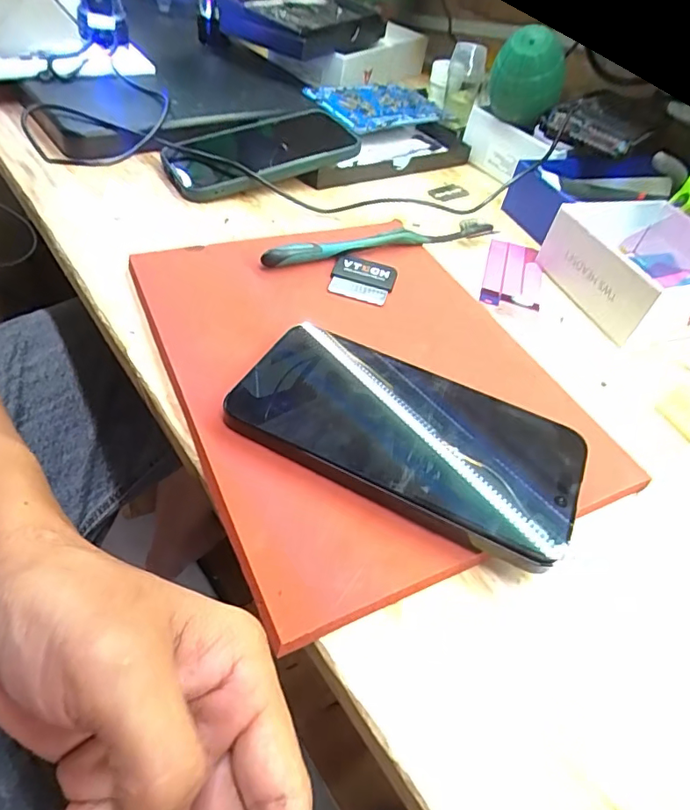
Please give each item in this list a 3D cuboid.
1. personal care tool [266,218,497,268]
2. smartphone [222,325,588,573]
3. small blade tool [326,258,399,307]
[{"bbox_3d":[0.028,-0.111,0.354,0.171,0.016,0.010,-13,45,-23],"label":"personal care tool"},{"bbox_3d":[0.028,0.010,0.240,0.156,0.017,0.075,25,48,12],"label":"smartphone"},{"bbox_3d":[0.011,-0.080,0.328,0.039,0.008,0.034,13,47,1],"label":"small blade tool"}]

